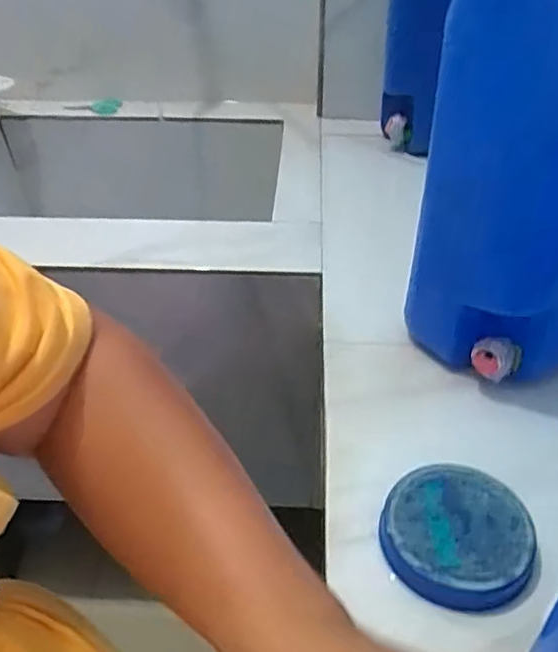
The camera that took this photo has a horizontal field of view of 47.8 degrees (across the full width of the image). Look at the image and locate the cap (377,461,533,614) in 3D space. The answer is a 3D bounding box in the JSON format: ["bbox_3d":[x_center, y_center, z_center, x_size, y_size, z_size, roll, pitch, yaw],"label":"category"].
[{"bbox_3d":[0.146,0.172,0.517,0.115,0.032,0.117,-1,39,0],"label":"cap"}]

